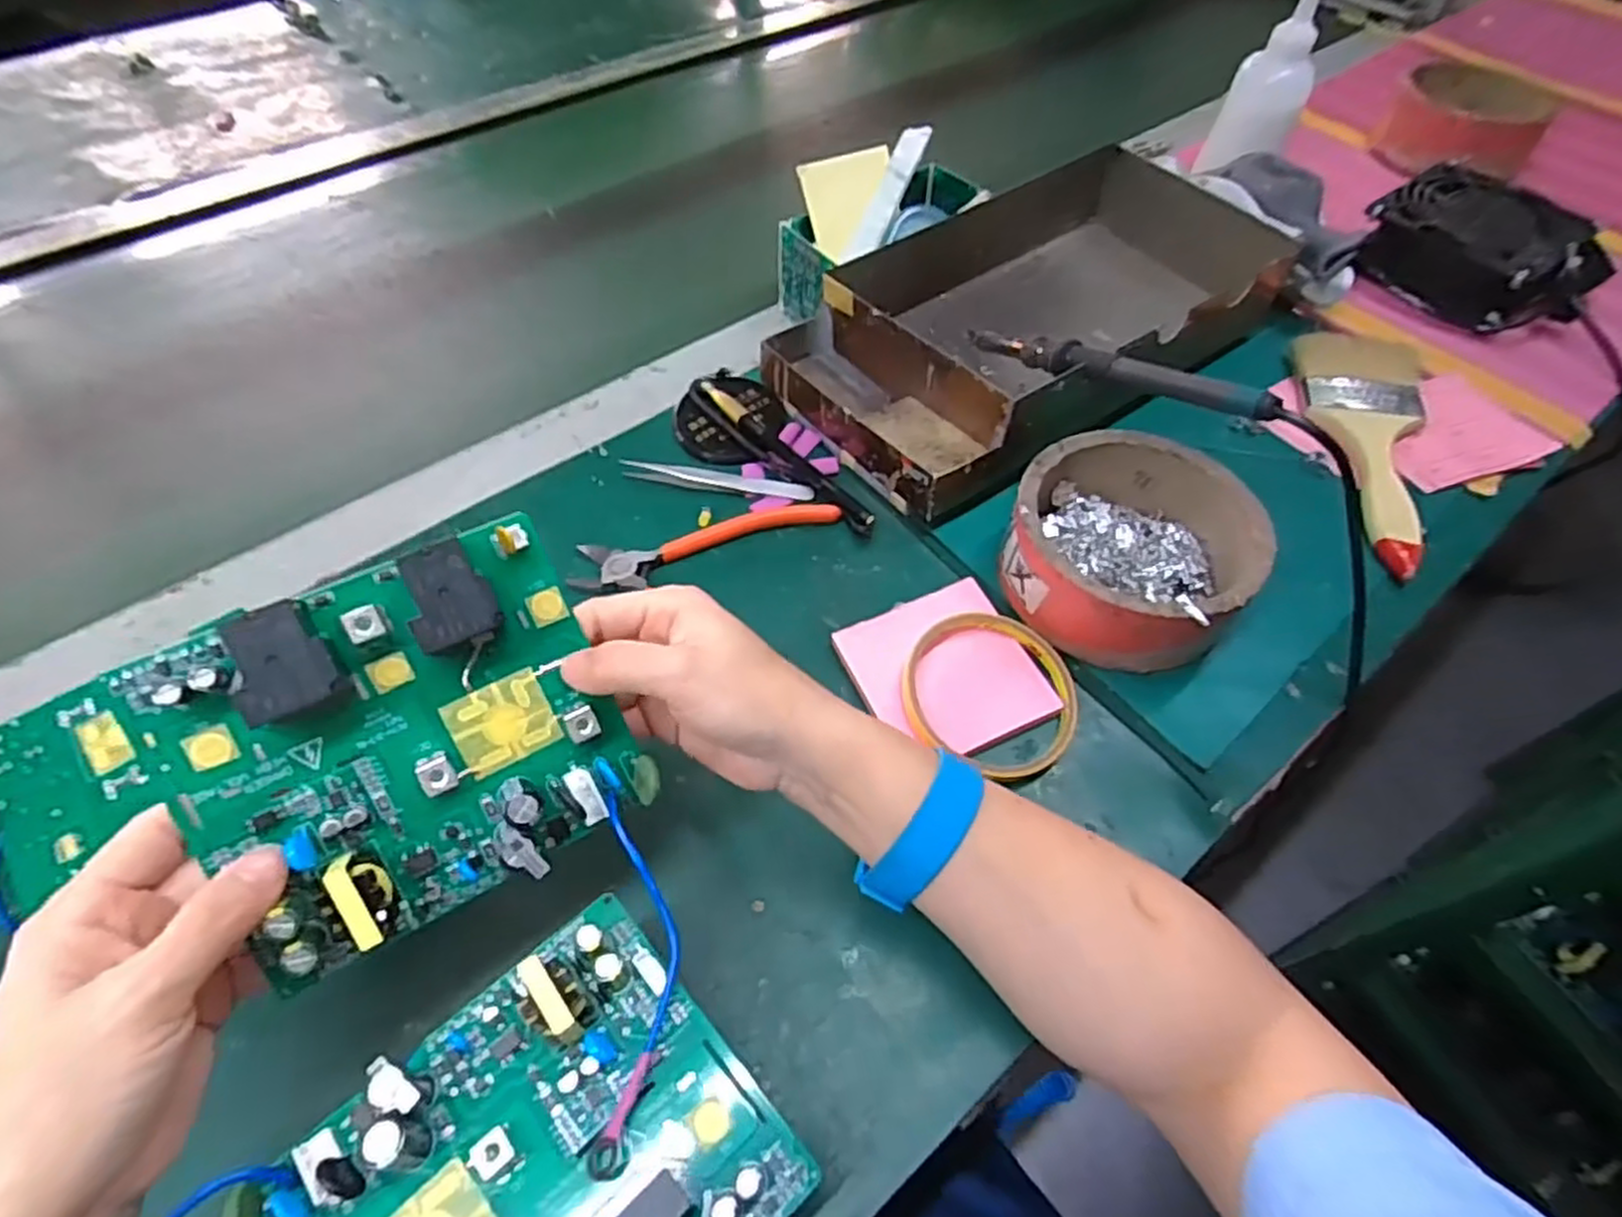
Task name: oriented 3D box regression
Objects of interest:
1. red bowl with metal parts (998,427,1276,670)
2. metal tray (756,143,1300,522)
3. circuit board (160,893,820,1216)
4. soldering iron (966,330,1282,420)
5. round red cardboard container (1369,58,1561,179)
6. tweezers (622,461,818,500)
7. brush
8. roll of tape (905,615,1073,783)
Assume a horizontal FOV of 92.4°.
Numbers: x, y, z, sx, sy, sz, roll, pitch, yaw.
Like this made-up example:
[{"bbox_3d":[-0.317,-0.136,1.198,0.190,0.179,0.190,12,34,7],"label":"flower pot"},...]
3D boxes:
[{"bbox_3d":[0.165,-0.031,0.412,0.119,0.055,0.118,0,55,-1],"label":"red bowl with metal parts"},{"bbox_3d":[0.145,-0.189,0.513,0.324,0.073,0.174,-31,61,-21],"label":"metal tray"},{"bbox_3d":[-0.082,0.169,0.224,0.130,0.026,0.119,-37,63,-24],"label":"circuit board"},{"bbox_3d":[0.156,-0.133,0.433,0.023,0.018,0.208,-28,38,-19],"label":"soldering iron"},{"bbox_3d":[0.547,-0.405,0.650,0.109,0.056,0.126,30,60,19],"label":"round red cardboard container"},{"bbox_3d":[-0.056,-0.079,0.466,0.115,0.009,0.011,8,55,5],"label":"tweezers"},{"bbox_3d":[0.350,-0.099,0.478,0.073,0.026,0.198,8,55,5],"label":"brush"},{"bbox_3d":[0.088,0.038,0.378,0.084,0.017,0.083,0,55,-1],"label":"roll of tape"}]

